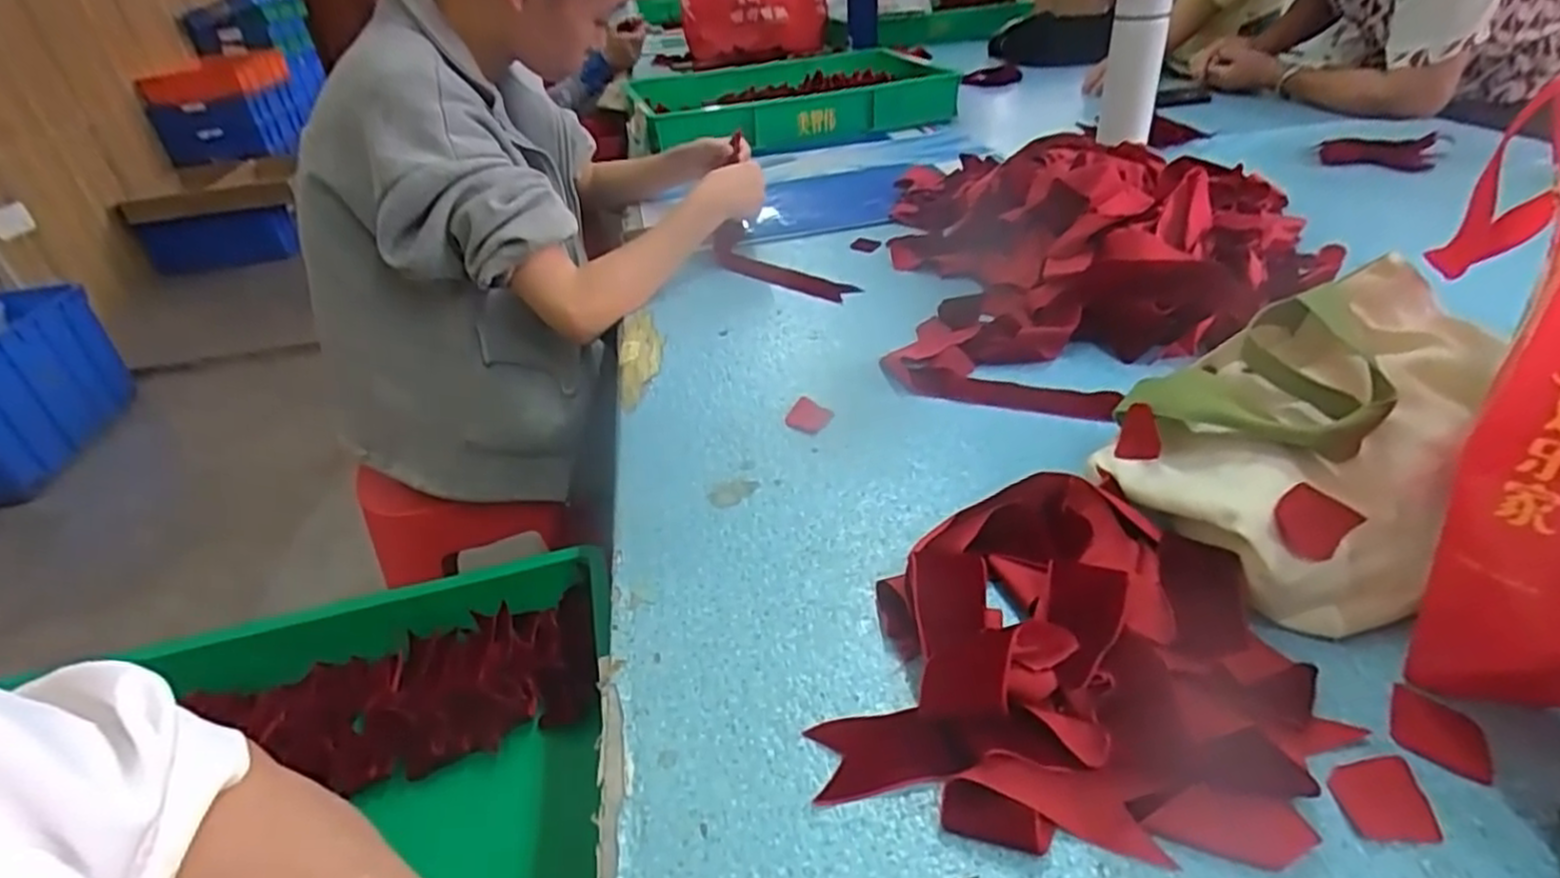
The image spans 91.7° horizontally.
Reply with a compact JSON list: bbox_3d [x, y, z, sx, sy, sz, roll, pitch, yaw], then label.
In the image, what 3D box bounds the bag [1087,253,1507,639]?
[{"bbox_3d":[0.312,-0.004,0.438,0.219,0.103,0.171,-20,36,-19],"label":"bag"}]

